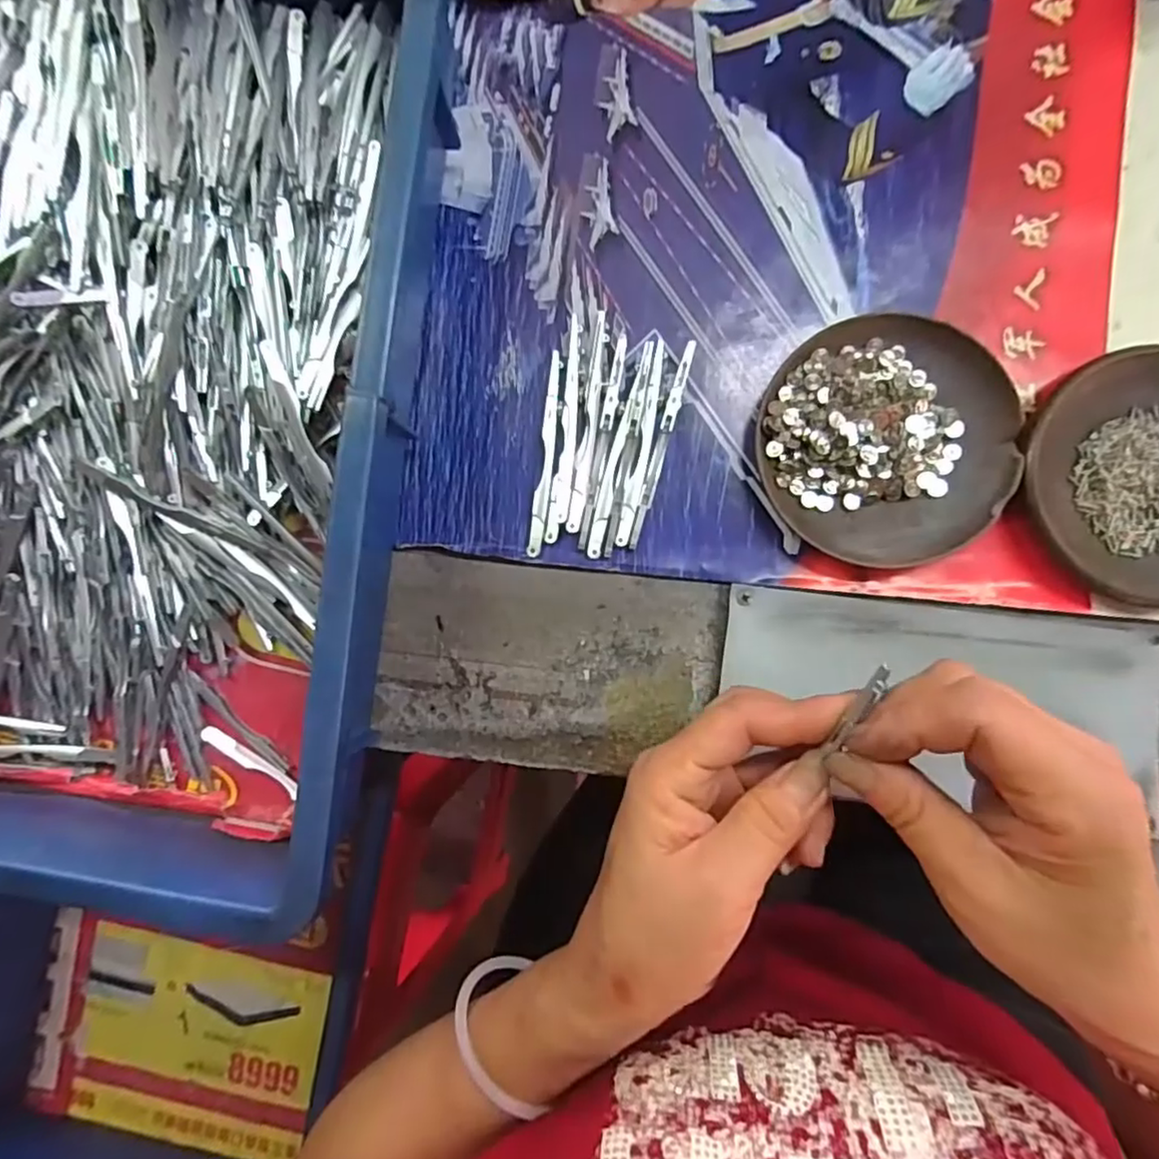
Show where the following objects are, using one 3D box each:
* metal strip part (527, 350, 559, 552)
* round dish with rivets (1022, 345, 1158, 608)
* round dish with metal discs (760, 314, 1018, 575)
[{"bbox_3d":[-0.016,-0.062,0.313,0.007,0.004,0.101,7,88,3],"label":"metal strip part"},{"bbox_3d":[0.259,-0.047,0.287,0.111,0.017,0.108,0,88,3],"label":"round dish with rivets"},{"bbox_3d":[0.143,-0.066,0.294,0.112,0.020,0.113,0,88,3],"label":"round dish with metal discs"}]

